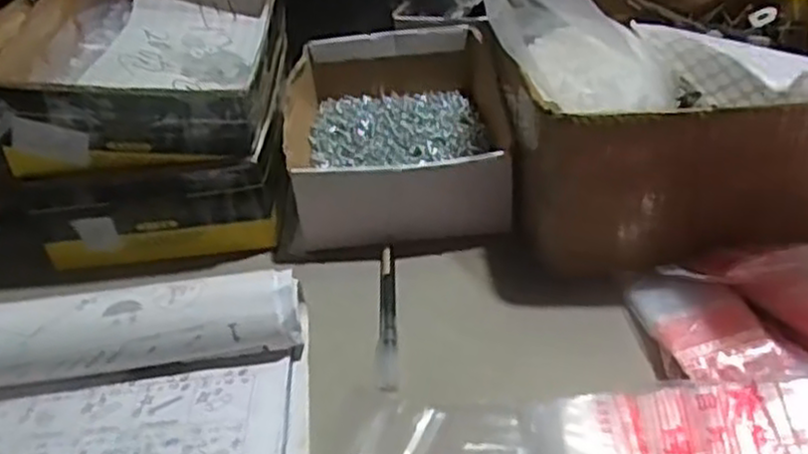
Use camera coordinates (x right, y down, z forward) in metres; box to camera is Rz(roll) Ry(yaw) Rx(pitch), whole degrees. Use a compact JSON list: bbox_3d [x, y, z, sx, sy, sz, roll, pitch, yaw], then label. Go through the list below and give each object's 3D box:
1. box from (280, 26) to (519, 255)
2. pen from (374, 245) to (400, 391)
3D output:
[{"bbox_3d":[-0.014,-0.085,0.644,0.166,0.066,0.255,-6,36,2],"label":"box"},{"bbox_3d":[-0.011,0.056,0.488,0.013,0.007,0.127,-5,36,2],"label":"pen"}]

